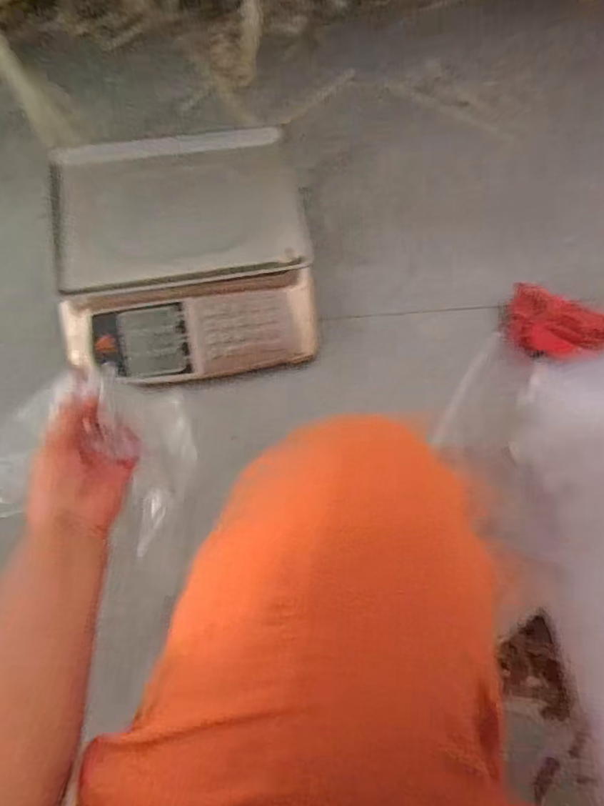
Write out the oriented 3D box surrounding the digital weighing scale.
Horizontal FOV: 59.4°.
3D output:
[{"bbox_3d":[-0.169,-0.213,0.751,0.347,0.130,0.350,-10,72,-6],"label":"digital weighing scale"}]

